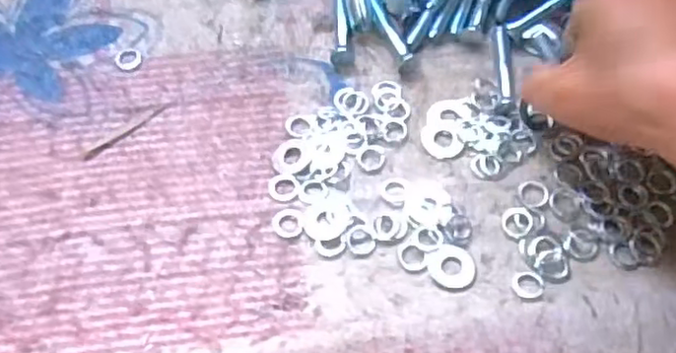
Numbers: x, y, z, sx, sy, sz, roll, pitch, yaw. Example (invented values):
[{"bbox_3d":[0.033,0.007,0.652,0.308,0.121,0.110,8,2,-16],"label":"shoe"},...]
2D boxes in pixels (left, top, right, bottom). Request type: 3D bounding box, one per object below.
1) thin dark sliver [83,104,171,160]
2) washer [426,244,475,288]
[{"bbox_3d":[-0.110,-0.024,0.342,0.051,0.004,0.005,-37,67,-16],"label":"thin dark sliver"},{"bbox_3d":[0.052,0.041,0.300,0.022,0.004,0.021,0,62,0],"label":"washer"}]

